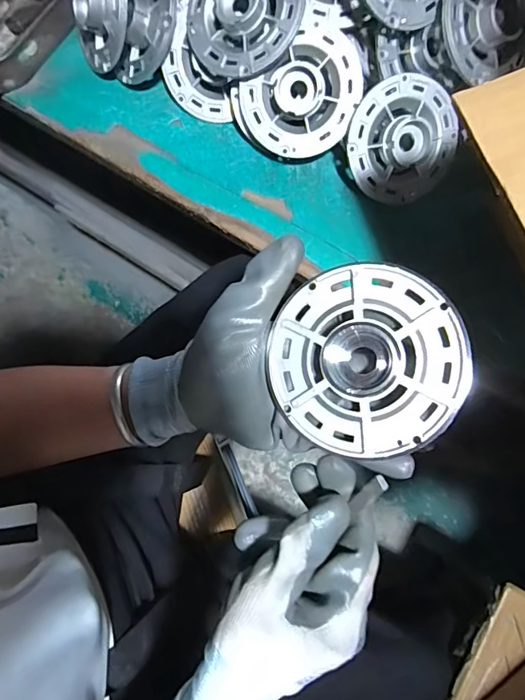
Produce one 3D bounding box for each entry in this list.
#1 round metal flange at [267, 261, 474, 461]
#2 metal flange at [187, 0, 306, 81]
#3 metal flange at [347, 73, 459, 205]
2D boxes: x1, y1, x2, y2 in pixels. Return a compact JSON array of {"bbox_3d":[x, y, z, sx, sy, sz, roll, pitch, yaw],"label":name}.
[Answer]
[{"bbox_3d":[0.058,0.005,0.268,0.106,0.009,0.105,-1,86,17],"label":"round metal flange"},{"bbox_3d":[-0.013,-0.305,0.418,0.103,0.028,0.103,-16,98,20],"label":"metal flange"},{"bbox_3d":[0.134,-0.196,0.440,0.106,0.028,0.106,-6,114,-13],"label":"metal flange"}]

